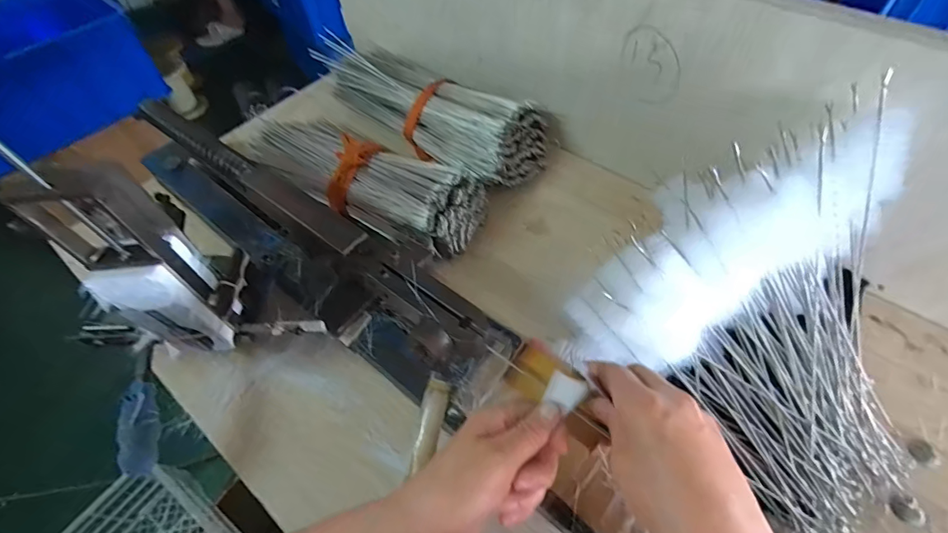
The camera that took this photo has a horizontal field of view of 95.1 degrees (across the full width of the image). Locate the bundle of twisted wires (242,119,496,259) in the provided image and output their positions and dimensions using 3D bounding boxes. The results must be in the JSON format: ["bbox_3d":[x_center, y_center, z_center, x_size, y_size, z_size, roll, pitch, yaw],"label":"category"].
[{"bbox_3d":[-0.157,-0.137,0.598,0.373,0.074,0.131,30,61,20],"label":"bundle of twisted wires"}]

